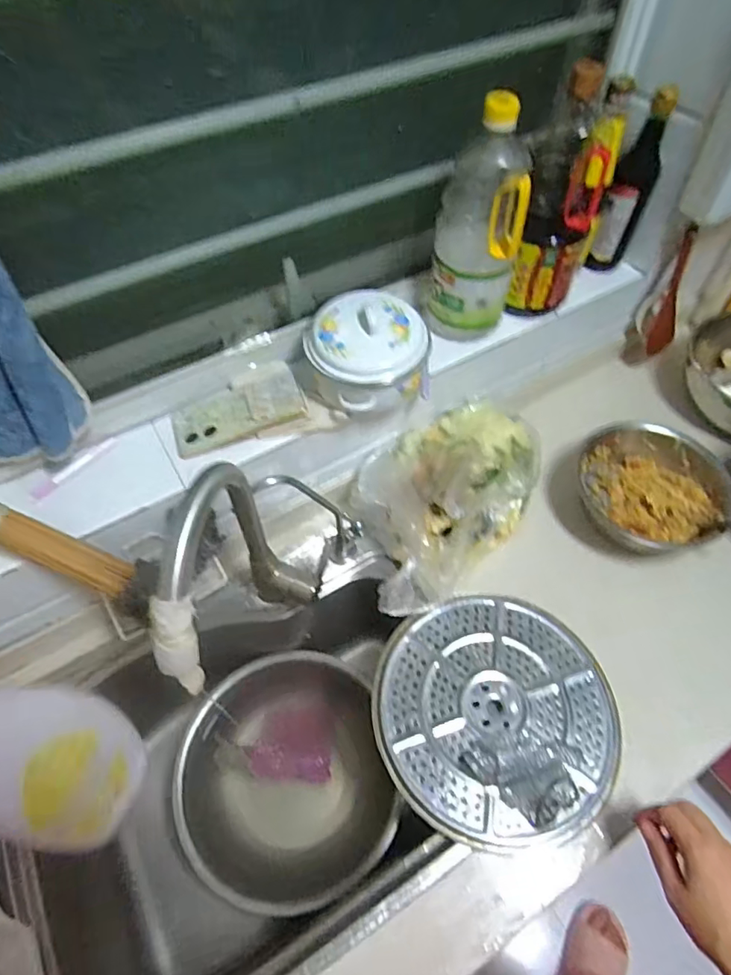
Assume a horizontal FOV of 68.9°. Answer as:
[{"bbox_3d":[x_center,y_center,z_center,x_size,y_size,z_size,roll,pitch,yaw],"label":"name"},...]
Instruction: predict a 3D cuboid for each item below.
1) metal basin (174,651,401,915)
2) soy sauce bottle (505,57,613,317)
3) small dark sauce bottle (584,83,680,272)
[{"bbox_3d":[-0.115,0.413,0.778,0.281,0.072,0.311,-14,56,-8],"label":"metal basin"},{"bbox_3d":[0.268,-0.389,0.738,0.103,0.281,0.106,16,57,13],"label":"soy sauce bottle"},{"bbox_3d":[0.412,-0.459,0.826,0.060,0.248,0.055,25,59,18],"label":"small dark sauce bottle"}]

